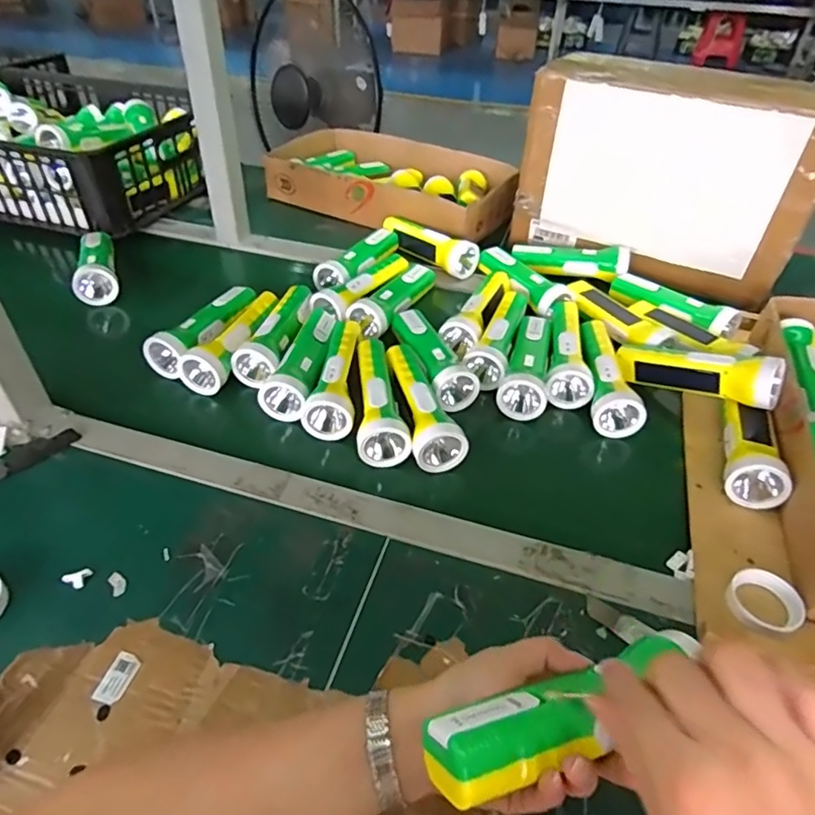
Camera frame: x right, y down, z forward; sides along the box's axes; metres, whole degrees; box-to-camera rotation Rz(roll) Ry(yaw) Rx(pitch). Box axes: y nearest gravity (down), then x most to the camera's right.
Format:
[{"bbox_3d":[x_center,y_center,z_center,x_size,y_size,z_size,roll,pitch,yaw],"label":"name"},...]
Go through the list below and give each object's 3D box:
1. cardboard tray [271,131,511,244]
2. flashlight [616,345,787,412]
[{"bbox_3d":[-0.027,-0.418,1.025,0.457,0.076,0.267,26,48,24],"label":"cardboard tray"},{"bbox_3d":[0.317,-0.038,0.625,0.058,0.053,0.164,-35,33,-29],"label":"flashlight"}]

